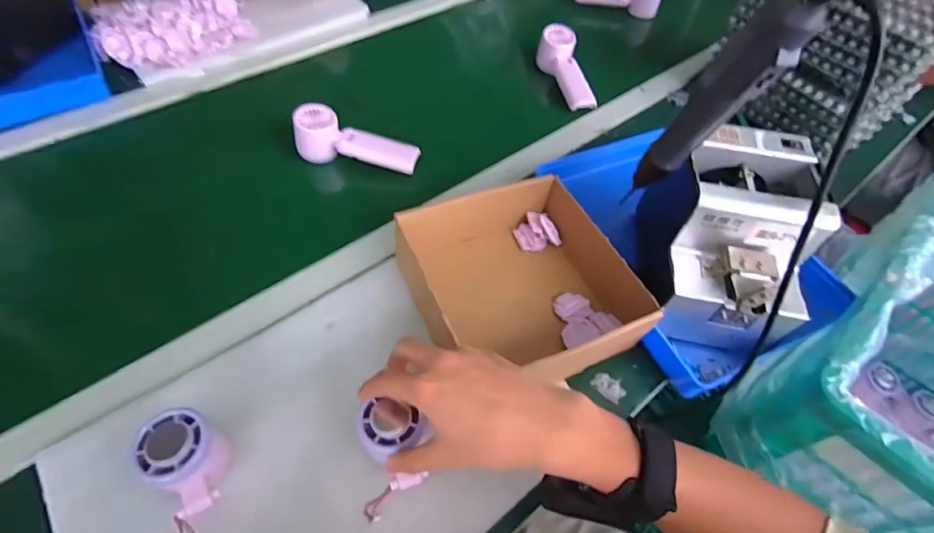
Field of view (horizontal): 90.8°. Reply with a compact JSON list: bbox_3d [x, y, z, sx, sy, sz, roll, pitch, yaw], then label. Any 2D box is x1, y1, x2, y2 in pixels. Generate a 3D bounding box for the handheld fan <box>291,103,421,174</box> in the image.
[{"bbox_3d":[-0.143,-0.167,0.602,0.158,0.055,0.049,10,56,3],"label":"handheld fan"}]

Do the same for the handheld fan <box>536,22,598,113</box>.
[{"bbox_3d":[0.157,-0.315,0.740,0.056,0.058,0.166,-6,57,-8],"label":"handheld fan"}]

